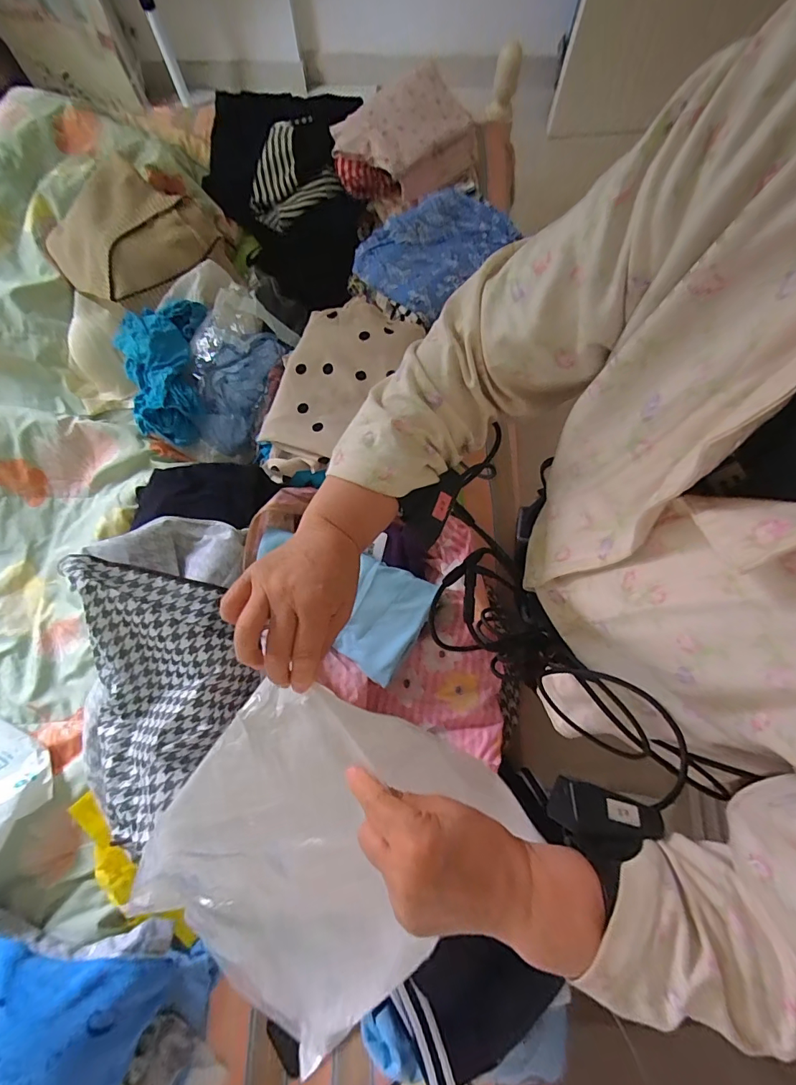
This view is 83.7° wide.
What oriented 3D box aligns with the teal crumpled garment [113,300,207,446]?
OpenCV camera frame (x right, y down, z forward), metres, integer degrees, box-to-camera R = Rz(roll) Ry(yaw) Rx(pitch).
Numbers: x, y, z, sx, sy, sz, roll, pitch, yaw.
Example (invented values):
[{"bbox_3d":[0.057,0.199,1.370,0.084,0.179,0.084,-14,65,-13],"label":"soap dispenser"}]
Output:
[{"bbox_3d":[-0.416,-0.301,0.788,0.147,0.073,0.253,-1,74,1],"label":"teal crumpled garment"}]

